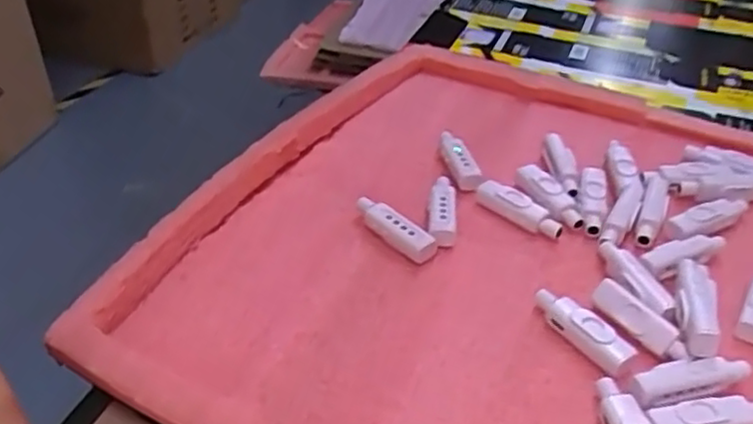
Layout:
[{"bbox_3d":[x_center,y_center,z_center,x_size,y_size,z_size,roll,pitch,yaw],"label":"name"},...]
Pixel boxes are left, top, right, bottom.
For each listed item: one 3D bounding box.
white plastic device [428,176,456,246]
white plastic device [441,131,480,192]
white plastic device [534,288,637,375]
[{"bbox_3d":[0.038,-0.001,0.406,0.015,0.010,0.052,4,36,4],"label":"white plastic device"},{"bbox_3d":[0.053,-0.031,0.445,0.012,0.012,0.050,-6,37,-9],"label":"white plastic device"},{"bbox_3d":[0.098,0.055,0.338,0.015,0.017,0.054,-20,41,-26],"label":"white plastic device"}]

